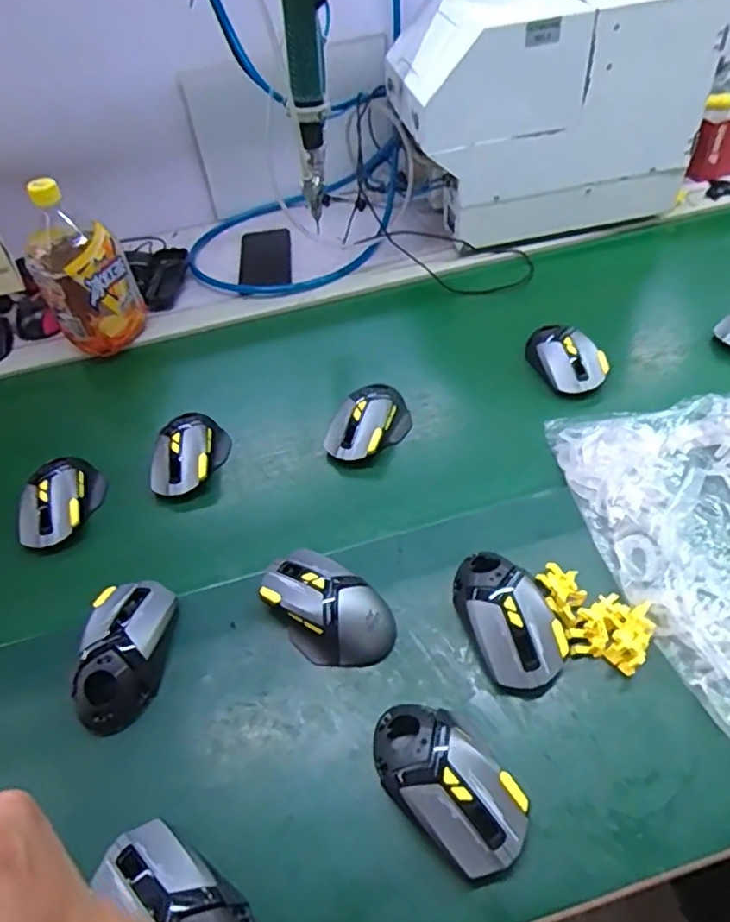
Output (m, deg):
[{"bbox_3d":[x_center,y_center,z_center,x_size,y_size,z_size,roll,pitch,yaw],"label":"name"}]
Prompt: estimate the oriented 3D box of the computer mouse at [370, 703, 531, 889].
[{"bbox_3d":[0.056,0.214,0.421,0.069,0.037,0.123,-36,55,-23],"label":"computer mouse"}]

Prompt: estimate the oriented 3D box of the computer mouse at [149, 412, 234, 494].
[{"bbox_3d":[-0.182,-0.008,0.657,0.069,0.044,0.108,4,50,9],"label":"computer mouse"}]

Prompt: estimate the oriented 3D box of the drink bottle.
[{"bbox_3d":[-0.350,-0.234,0.762,0.103,0.195,0.086,-28,52,-17],"label":"drink bottle"}]

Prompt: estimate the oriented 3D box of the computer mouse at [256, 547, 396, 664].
[{"bbox_3d":[-0.035,0.119,0.511,0.126,0.036,0.071,30,58,27],"label":"computer mouse"}]

